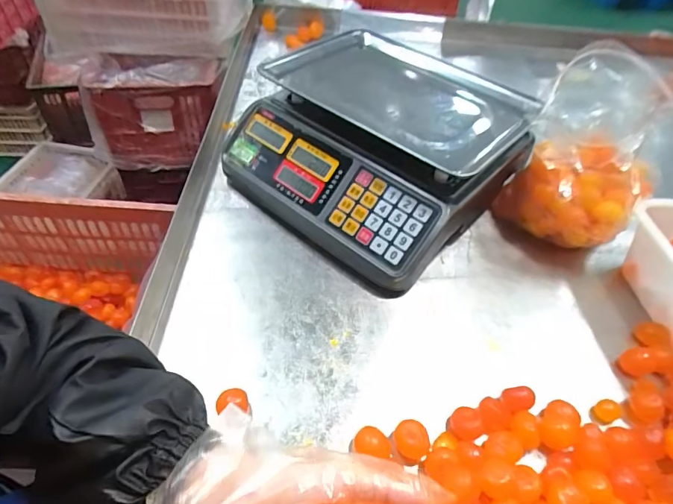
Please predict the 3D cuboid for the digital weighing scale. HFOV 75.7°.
[{"bbox_3d":[0.048,-0.151,0.623,0.335,0.134,0.335,35,54,24],"label":"digital weighing scale"}]

